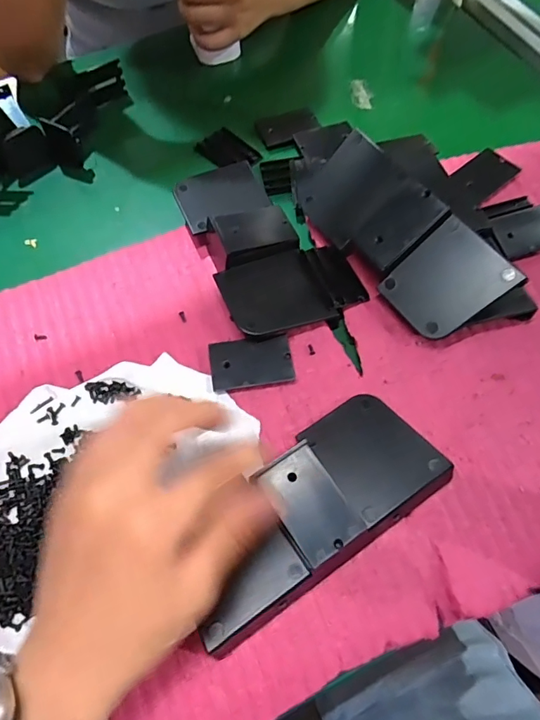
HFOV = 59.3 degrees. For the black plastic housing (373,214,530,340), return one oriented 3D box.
[{"bbox_3d":[0.119,-0.052,0.318,0.069,0.007,0.061,-44,76,17],"label":"black plastic housing"}]

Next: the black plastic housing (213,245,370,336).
[{"bbox_3d":[0.017,-0.052,0.342,0.097,0.017,0.056,-22,64,-8],"label":"black plastic housing"}]

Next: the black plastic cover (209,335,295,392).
[{"bbox_3d":[-0.013,0.002,0.325,0.055,0.006,0.035,-7,63,0],"label":"black plastic cover"}]

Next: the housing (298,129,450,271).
[{"bbox_3d":[0.068,-0.116,0.347,0.069,0.008,0.106,-45,60,20],"label":"housing"}]

